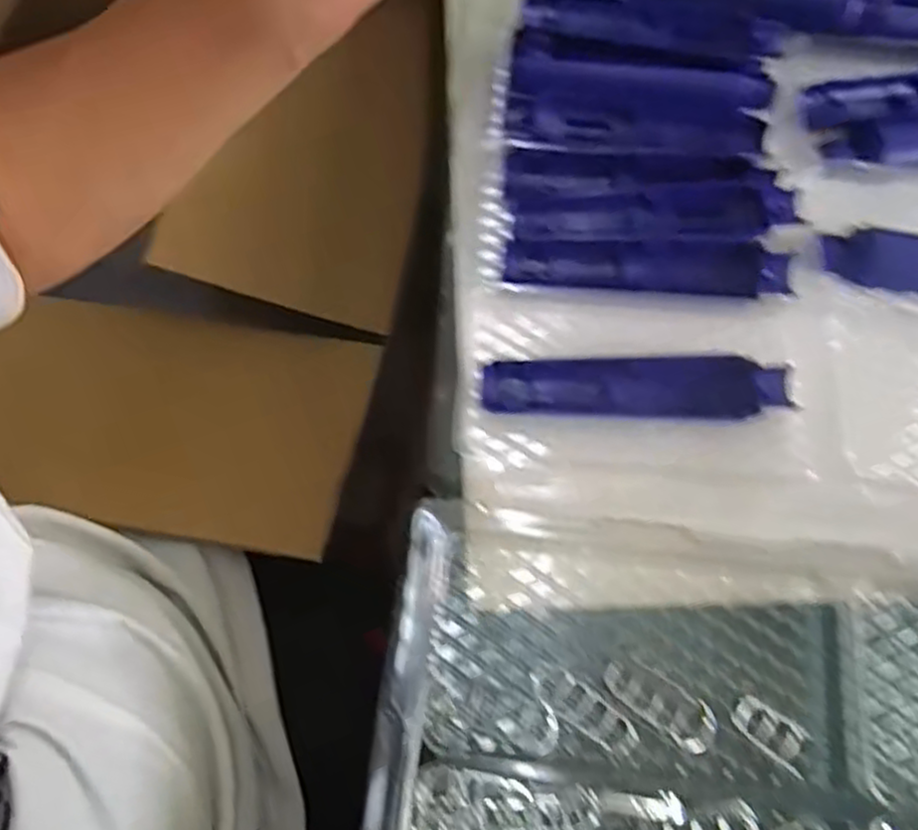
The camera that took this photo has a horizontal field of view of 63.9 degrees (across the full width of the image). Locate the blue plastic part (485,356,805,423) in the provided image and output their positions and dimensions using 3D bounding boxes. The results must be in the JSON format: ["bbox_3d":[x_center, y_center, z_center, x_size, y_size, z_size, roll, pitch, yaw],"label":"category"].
[{"bbox_3d":[0.096,-0.015,0.403,0.162,0.013,0.036,-2,68,-1],"label":"blue plastic part"}]

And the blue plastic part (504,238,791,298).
[{"bbox_3d":[0.110,-0.088,0.432,0.162,0.010,0.033,1,68,0],"label":"blue plastic part"}]

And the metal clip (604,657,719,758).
[{"bbox_3d":[0.097,0.137,0.351,0.054,0.004,0.023,38,73,14],"label":"metal clip"}]

